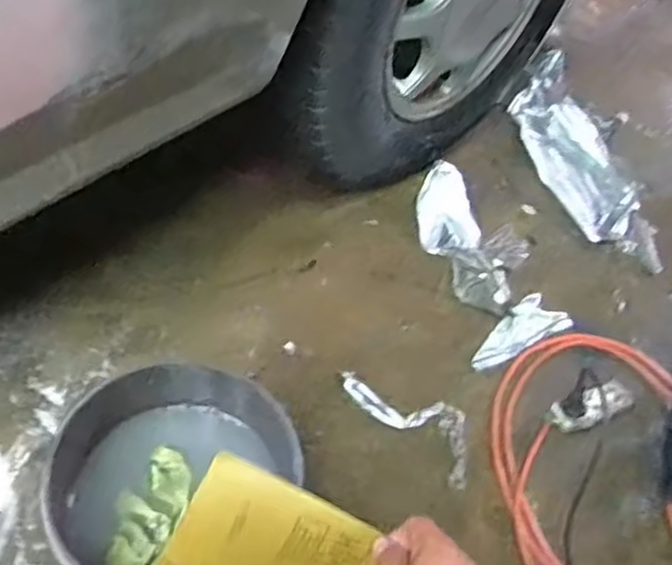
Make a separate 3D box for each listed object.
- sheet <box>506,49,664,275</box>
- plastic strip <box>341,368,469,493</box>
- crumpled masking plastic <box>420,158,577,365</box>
[{"bbox_3d":[0.447,-0.226,1.280,0.180,0.049,0.494,-7,54,-17],"label":"sheet"},{"bbox_3d":[0.105,0.179,0.966,0.214,0.020,0.086,40,55,20],"label":"plastic strip"},{"bbox_3d":[0.235,-0.044,1.120,0.167,0.039,0.357,-7,54,-16],"label":"crumpled masking plastic"}]

